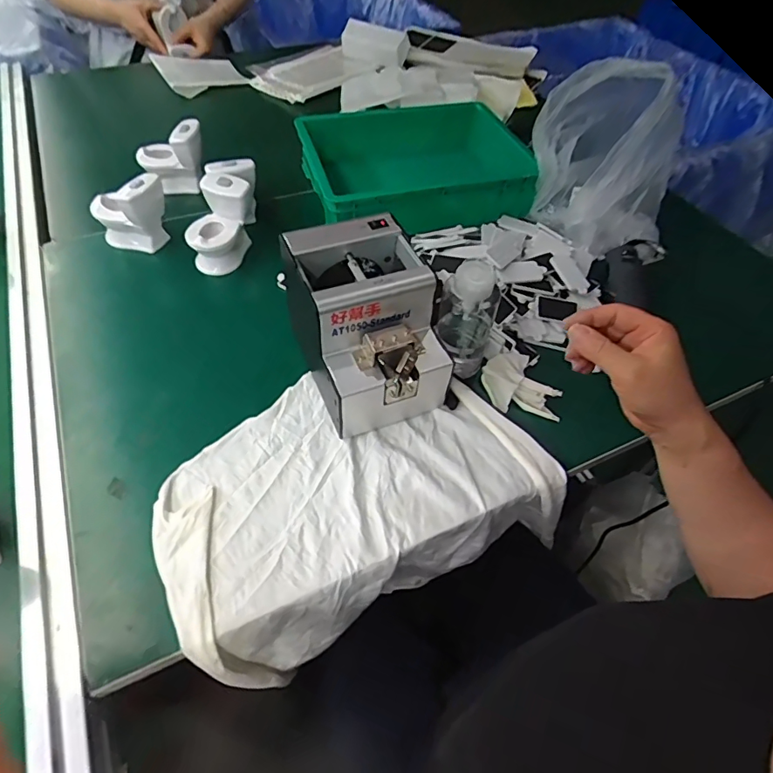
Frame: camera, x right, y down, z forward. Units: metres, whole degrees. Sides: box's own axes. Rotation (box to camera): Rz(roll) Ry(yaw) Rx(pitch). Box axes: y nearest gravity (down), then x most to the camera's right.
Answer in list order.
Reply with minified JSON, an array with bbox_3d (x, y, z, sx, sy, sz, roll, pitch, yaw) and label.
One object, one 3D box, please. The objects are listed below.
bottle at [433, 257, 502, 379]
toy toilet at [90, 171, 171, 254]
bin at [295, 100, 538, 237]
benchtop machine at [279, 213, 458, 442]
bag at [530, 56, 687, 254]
[{"bbox_3d":[0.094,-0.091,0.563,0.068,0.125,0.078,15,53,8],"label":"bottle"},{"bbox_3d":[-0.358,-0.241,0.682,0.091,0.102,0.061,16,53,9],"label":"toy toilet"},{"bbox_3d":[0.041,-0.355,0.824,0.348,0.102,0.275,-15,55,-14],"label":"bin"},{"bbox_3d":[-0.021,-0.065,0.533,0.125,0.147,0.171,-19,56,-17],"label":"benchtop machine"},{"bbox_3d":[0.320,-0.340,0.710,0.177,0.195,0.183,-16,55,-15],"label":"bag"}]

